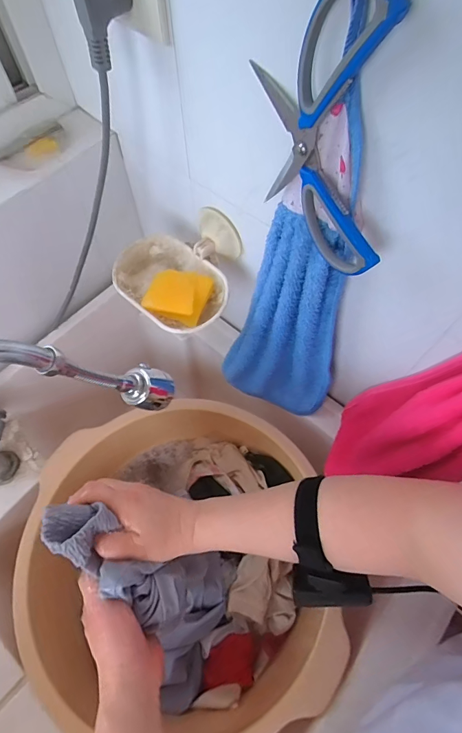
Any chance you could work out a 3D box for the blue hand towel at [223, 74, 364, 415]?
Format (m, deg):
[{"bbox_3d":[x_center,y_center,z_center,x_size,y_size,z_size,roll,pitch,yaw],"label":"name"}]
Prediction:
[{"bbox_3d":[0.065,-0.059,0.398,0.125,0.369,0.056,21,65,11],"label":"blue hand towel"}]

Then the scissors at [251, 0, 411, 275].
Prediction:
[{"bbox_3d":[0.063,-0.152,0.256,0.017,0.159,0.136,-36,68,-17],"label":"scissors"}]

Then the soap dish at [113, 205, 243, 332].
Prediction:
[{"bbox_3d":[-0.055,-0.113,0.437,0.134,0.059,0.128,39,69,18],"label":"soap dish"}]

